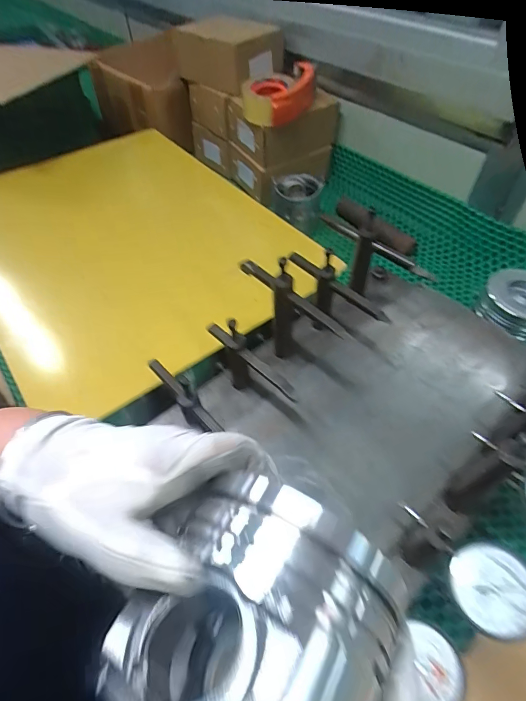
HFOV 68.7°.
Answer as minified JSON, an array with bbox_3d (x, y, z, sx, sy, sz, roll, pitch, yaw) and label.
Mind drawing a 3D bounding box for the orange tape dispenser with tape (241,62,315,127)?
[{"bbox_3d":[0.033,-0.500,0.753,0.112,0.077,0.176,24,56,18],"label":"orange tape dispenser with tape"}]

